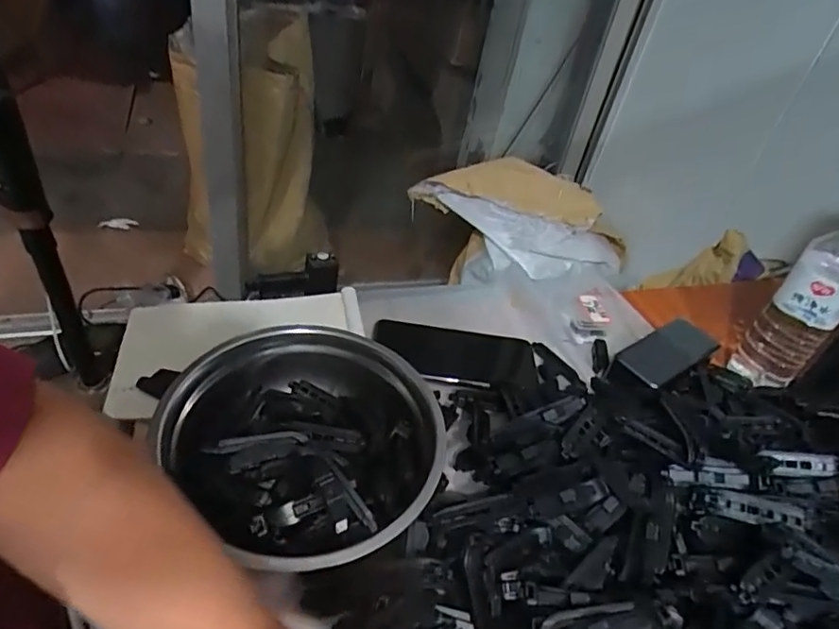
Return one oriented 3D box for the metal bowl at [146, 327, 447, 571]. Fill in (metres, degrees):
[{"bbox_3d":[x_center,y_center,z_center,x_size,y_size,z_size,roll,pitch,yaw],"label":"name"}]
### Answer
[{"bbox_3d":[-0.081,0.098,0.426,0.190,0.068,0.184,7,39,-5],"label":"metal bowl"}]

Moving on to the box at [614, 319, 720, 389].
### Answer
[{"bbox_3d":[0.256,0.040,0.572,0.115,0.013,0.054,-25,46,-26],"label":"box"}]

